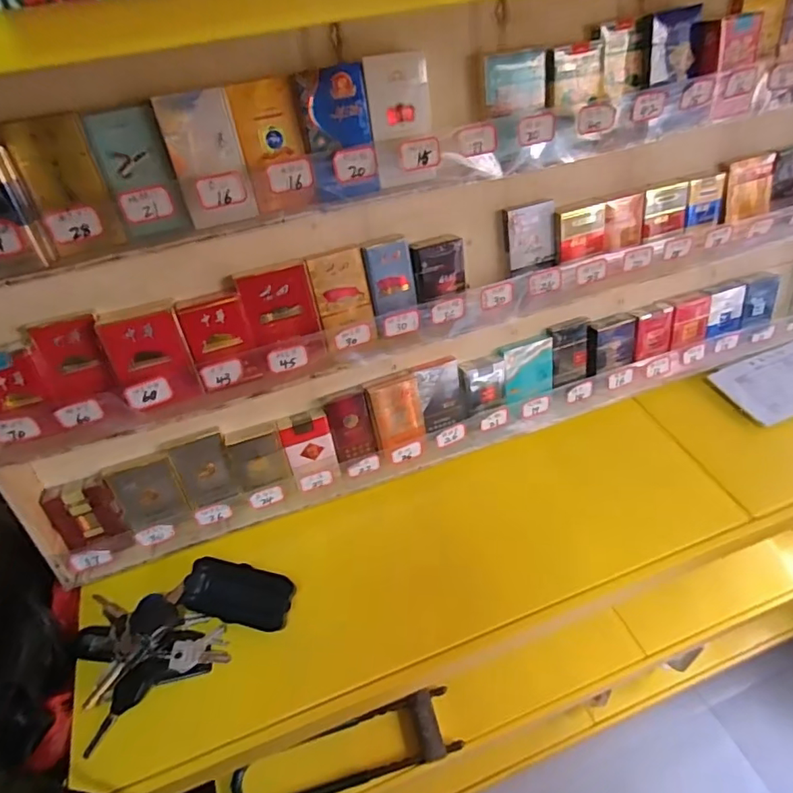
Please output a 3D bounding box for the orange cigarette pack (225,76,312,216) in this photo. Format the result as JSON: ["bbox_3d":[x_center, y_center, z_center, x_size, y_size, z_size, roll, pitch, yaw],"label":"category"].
[{"bbox_3d":[-0.102,-0.206,0.441,0.050,0.100,0.016,-19,46,-14],"label":"orange cigarette pack"}]

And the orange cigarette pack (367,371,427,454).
[{"bbox_3d":[0.003,0.018,0.590,0.059,0.081,0.021,-18,24,-17],"label":"orange cigarette pack"}]

